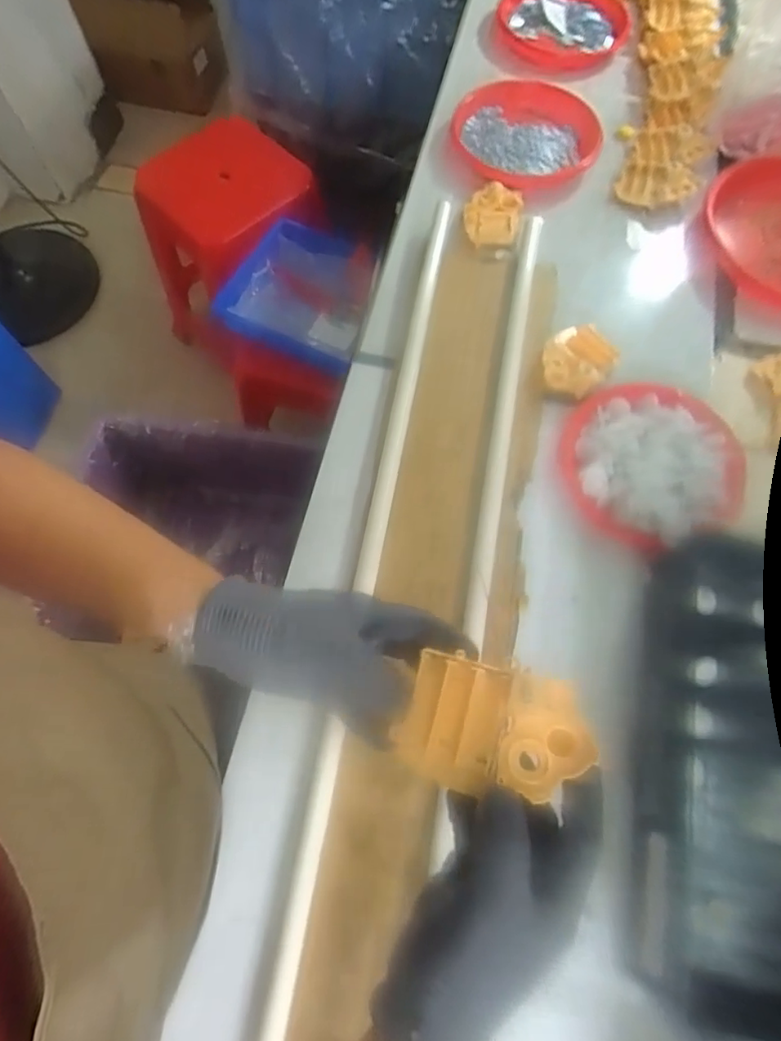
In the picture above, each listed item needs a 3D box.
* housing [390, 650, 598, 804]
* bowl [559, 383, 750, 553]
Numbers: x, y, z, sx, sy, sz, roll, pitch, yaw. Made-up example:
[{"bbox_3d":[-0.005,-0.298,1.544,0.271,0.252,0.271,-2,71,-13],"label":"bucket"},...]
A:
[{"bbox_3d":[0.054,0.112,0.296,0.096,0.029,0.063,13,69,4],"label":"housing"},{"bbox_3d":[0.266,-0.060,0.558,0.182,0.040,0.168,0,69,-1],"label":"bowl"}]

